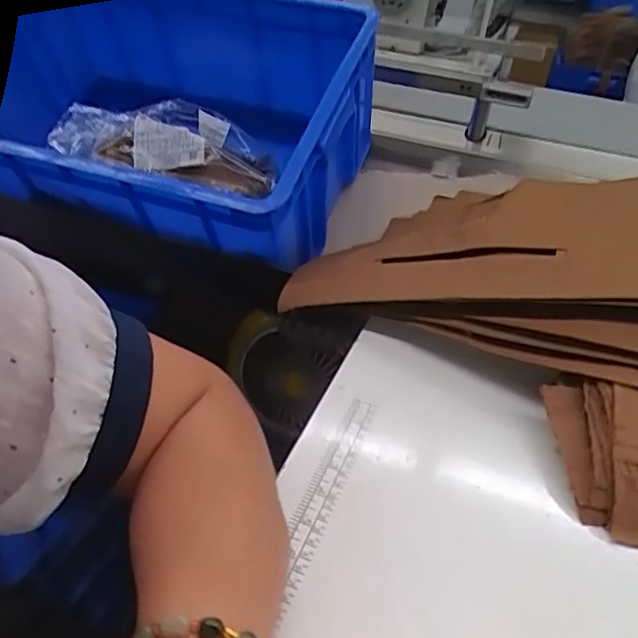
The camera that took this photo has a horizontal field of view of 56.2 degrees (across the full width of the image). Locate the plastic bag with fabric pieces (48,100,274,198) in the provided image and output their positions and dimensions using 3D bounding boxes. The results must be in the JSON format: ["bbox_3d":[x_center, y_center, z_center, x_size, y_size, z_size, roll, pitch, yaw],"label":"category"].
[{"bbox_3d":[-0.193,-0.236,0.775,0.298,0.055,0.141,10,35,6],"label":"plastic bag with fabric pieces"}]

